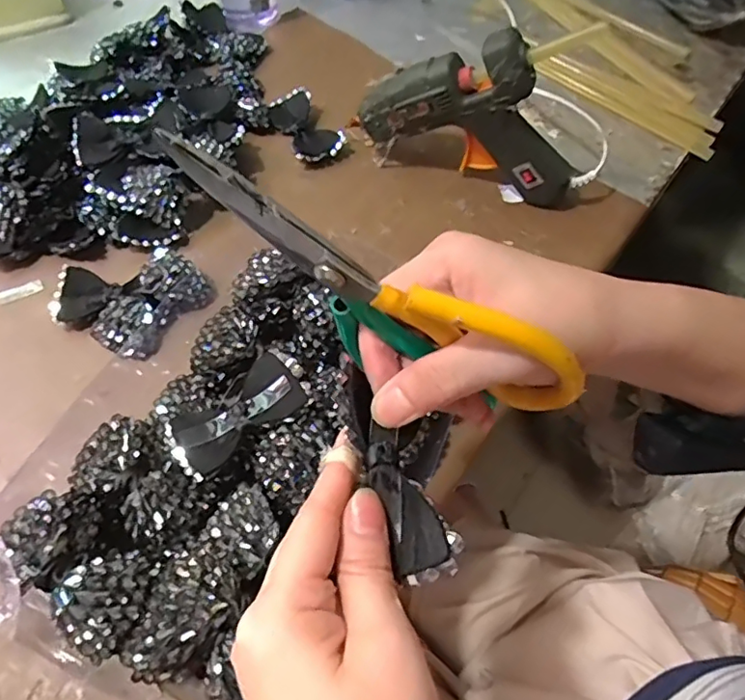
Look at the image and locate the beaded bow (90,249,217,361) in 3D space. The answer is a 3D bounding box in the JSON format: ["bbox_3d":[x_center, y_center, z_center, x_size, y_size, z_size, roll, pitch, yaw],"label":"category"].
[{"bbox_3d":[-0.170,-0.034,0.438,0.054,0.029,0.089,38,64,16],"label":"beaded bow"}]

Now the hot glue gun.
[{"bbox_3d":[0.089,-0.204,0.493,0.208,0.141,0.035,20,61,7],"label":"hot glue gun"}]

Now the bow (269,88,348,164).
[{"bbox_3d":[-0.067,-0.225,0.562,0.051,0.022,0.093,-21,64,-15],"label":"bow"}]

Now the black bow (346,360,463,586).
[{"bbox_3d":[0.006,0.050,0.226,0.022,0.021,0.085,-22,73,-16],"label":"black bow"}]

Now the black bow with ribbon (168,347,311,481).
[{"bbox_3d":[-0.086,0.039,0.366,0.093,0.014,0.048,-37,69,-22],"label":"black bow with ribbon"}]

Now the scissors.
[{"bbox_3d":[0.003,-0.016,0.207,0.169,0.057,0.010,29,58,-18],"label":"scissors"}]

